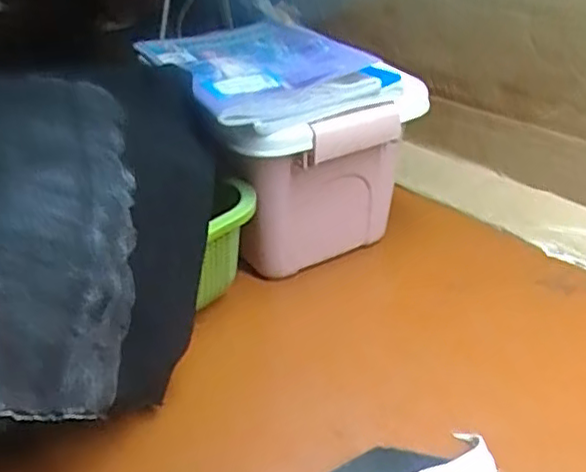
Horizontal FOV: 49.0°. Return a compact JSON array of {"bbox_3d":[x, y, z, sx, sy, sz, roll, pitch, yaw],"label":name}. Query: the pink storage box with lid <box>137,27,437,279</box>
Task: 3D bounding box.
[{"bbox_3d":[-0.018,-0.088,0.632,0.203,0.195,0.220,-21,38,-28],"label":"pink storage box with lid"}]

